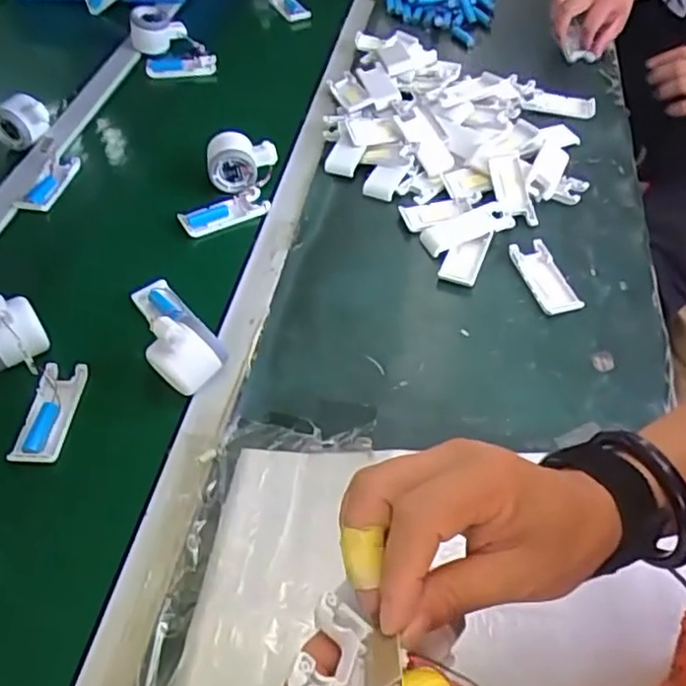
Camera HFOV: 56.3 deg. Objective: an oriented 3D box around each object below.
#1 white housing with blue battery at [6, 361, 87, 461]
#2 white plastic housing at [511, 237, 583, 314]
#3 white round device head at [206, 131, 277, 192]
[{"bbox_3d":[-0.272,0.063,0.591,0.042,0.018,0.104,2,50,2],"label":"white housing with blue battery"},{"bbox_3d":[0.220,-0.072,0.696,0.042,0.010,0.101,-12,51,-10],"label":"white plastic housing"},{"bbox_3d":[-0.122,-0.221,0.778,0.082,0.060,0.038,-8,51,-6],"label":"white round device head"}]

